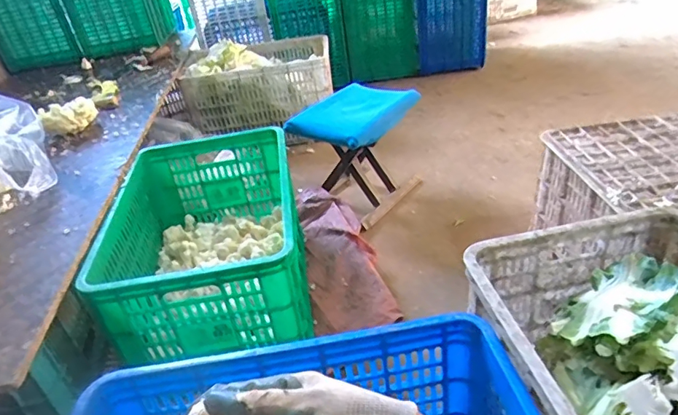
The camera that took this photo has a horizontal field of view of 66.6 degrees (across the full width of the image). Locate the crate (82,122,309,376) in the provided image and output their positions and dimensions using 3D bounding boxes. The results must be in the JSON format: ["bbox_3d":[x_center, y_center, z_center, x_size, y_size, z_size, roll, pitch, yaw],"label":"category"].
[{"bbox_3d":[-0.261,0.061,1.094,0.347,0.239,0.527,-8,34,-2],"label":"crate"}]

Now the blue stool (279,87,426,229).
[{"bbox_3d":[0.043,-0.164,1.417,0.292,0.307,0.294,21,43,36],"label":"blue stool"}]

